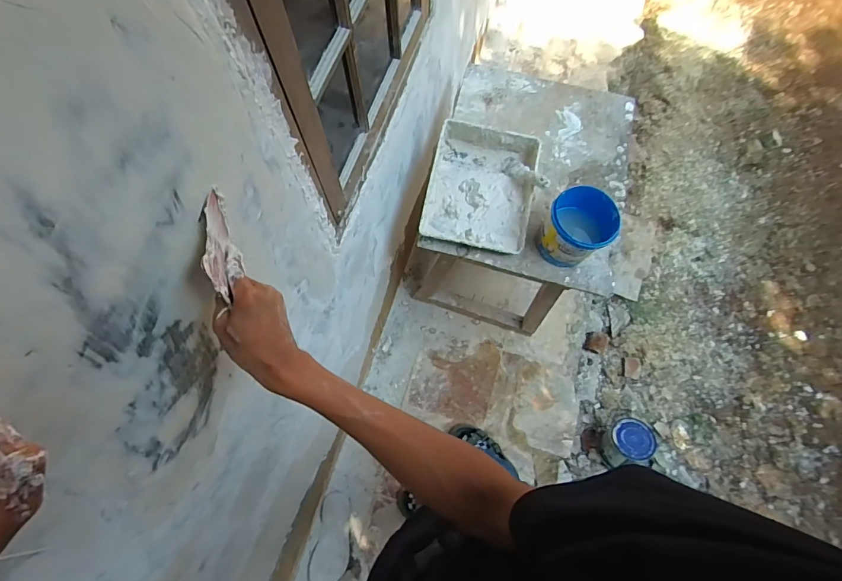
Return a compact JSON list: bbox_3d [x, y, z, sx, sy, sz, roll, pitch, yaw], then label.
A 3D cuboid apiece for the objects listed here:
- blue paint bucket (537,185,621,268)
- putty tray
[{"bbox_3d":[0.398,-0.152,1.079,0.155,0.169,0.151,0,70,1],"label":"blue paint bucket"},{"bbox_3d":[0.169,-0.280,1.175,0.289,0.103,0.357,10,71,4],"label":"putty tray"}]

